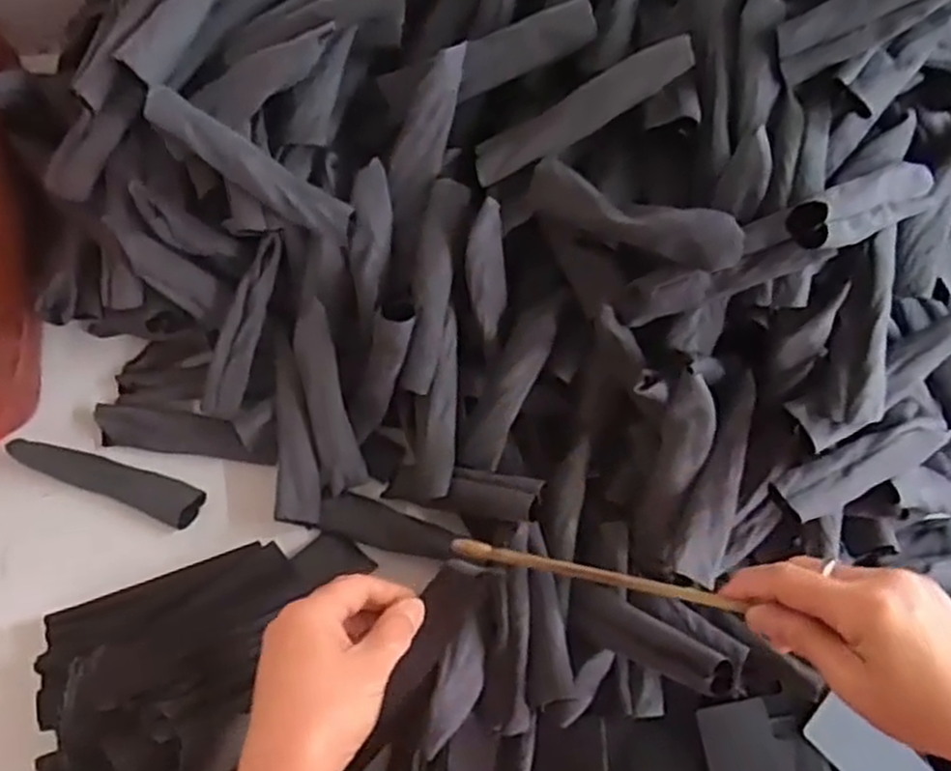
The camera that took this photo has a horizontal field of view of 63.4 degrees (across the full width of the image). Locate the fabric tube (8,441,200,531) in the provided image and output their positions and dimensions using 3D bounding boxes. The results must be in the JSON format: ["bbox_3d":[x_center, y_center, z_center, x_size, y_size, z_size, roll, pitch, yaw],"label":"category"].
[{"bbox_3d":[-0.290,0.071,0.606,0.150,0.016,0.032,20,72,5],"label":"fabric tube"}]

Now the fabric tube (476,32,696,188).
[{"bbox_3d":[0.065,-0.171,0.485,0.149,0.016,0.025,-24,70,27],"label":"fabric tube"}]

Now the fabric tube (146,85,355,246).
[{"bbox_3d":[-0.148,-0.145,0.515,0.148,0.023,0.027,33,72,-13],"label":"fabric tube"}]

